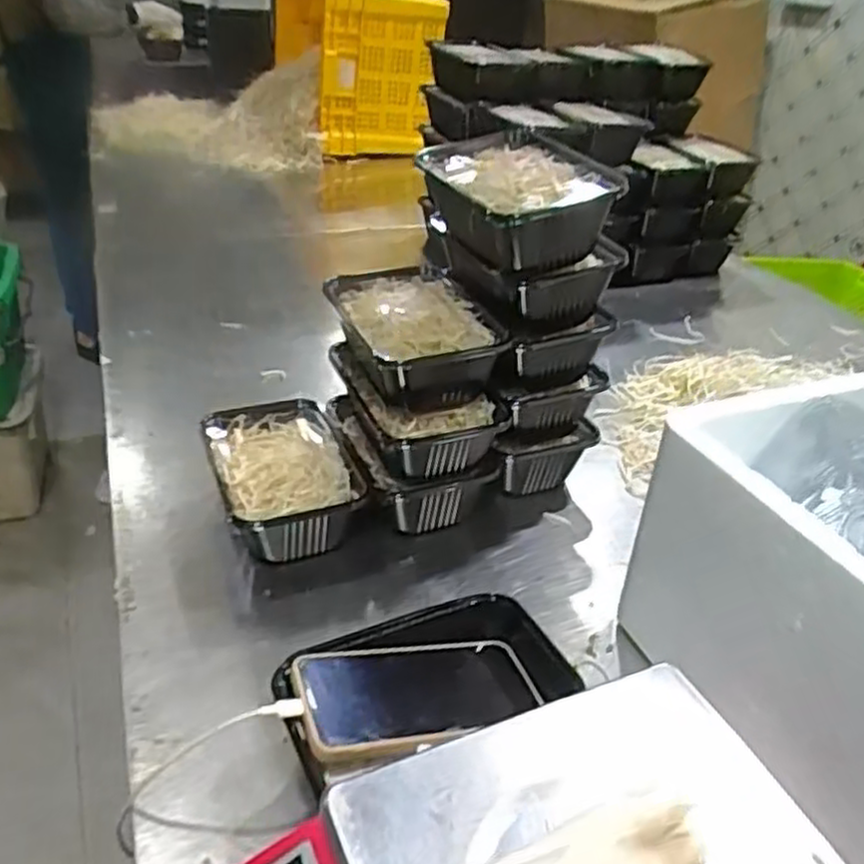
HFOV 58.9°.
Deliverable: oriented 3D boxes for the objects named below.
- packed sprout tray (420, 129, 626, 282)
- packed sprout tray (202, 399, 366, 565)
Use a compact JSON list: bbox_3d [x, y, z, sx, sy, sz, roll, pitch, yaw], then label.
[{"bbox_3d":[0.066,-0.194,0.649,0.113,0.075,0.170,-11,35,-23],"label":"packed sprout tray"},{"bbox_3d":[-0.139,0.045,0.721,0.123,0.065,0.178,-11,34,-22],"label":"packed sprout tray"}]

